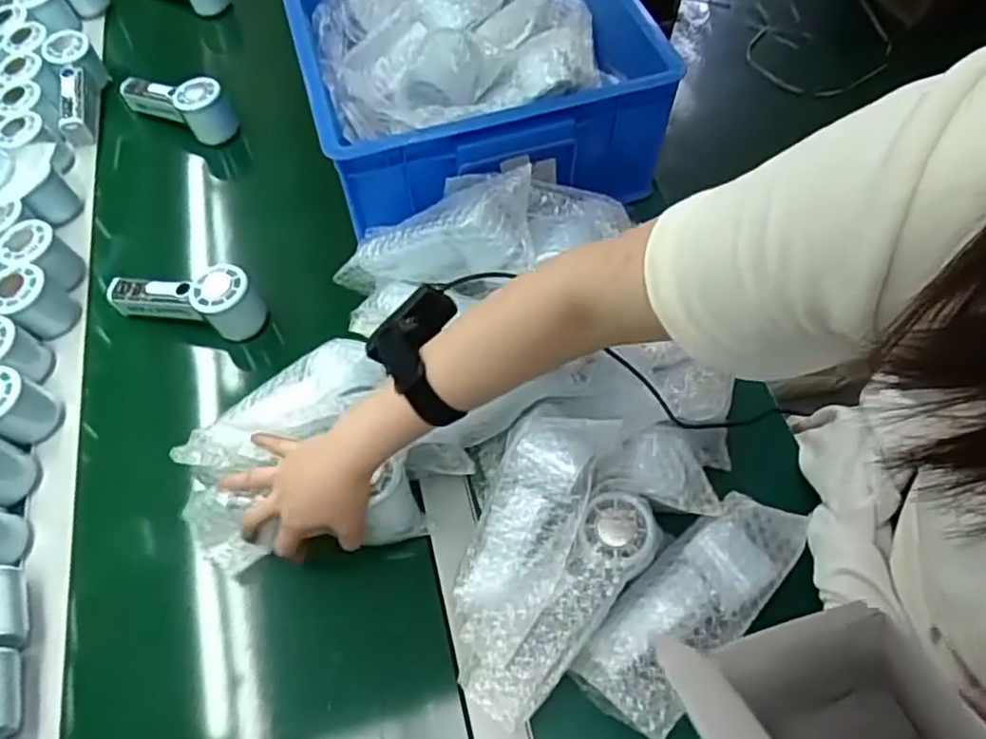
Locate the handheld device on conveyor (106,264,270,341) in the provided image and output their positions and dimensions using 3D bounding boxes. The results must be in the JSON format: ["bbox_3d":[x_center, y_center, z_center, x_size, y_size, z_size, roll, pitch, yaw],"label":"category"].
[{"bbox_3d":[-0.312,-0.075,0.689,0.157,0.059,0.051,10,60,8],"label":"handheld device on conveyor"}]

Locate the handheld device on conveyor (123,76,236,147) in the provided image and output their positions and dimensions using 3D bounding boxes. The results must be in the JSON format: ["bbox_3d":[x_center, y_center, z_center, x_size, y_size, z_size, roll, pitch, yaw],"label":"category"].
[{"bbox_3d":[-0.395,-0.338,0.848,0.154,0.061,0.057,25,63,16],"label":"handheld device on conveyor"}]

